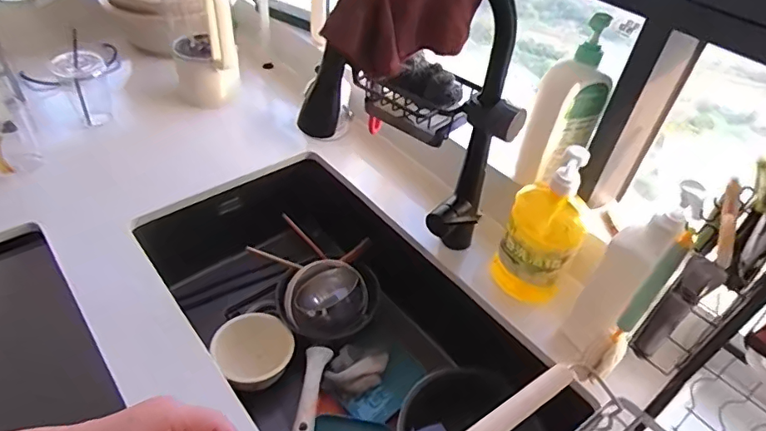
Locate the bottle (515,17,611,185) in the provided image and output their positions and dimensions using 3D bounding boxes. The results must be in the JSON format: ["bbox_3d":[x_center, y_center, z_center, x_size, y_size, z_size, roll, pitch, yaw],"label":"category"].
[{"bbox_3d":[0.259,-0.146,0.716,0.103,0.237,0.080,20,45,14],"label":"bottle"}]

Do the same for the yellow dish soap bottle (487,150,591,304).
[{"bbox_3d":[0.238,0.007,0.721,0.106,0.255,0.115,24,46,18],"label":"yellow dish soap bottle"}]

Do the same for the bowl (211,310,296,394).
[{"bbox_3d":[-0.216,0.229,0.827,0.120,0.062,0.125,3,43,-3],"label":"bowl"}]

